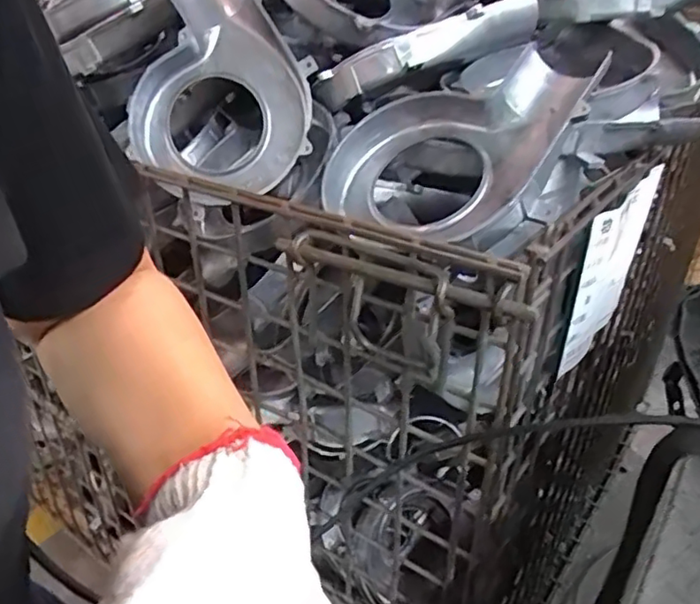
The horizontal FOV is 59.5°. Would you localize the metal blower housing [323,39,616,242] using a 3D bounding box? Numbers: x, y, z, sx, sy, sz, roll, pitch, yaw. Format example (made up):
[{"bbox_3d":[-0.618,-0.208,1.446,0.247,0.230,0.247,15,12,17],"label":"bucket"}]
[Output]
[{"bbox_3d":[0.082,-0.117,0.454,0.155,0.072,0.197,34,80,33],"label":"metal blower housing"}]

